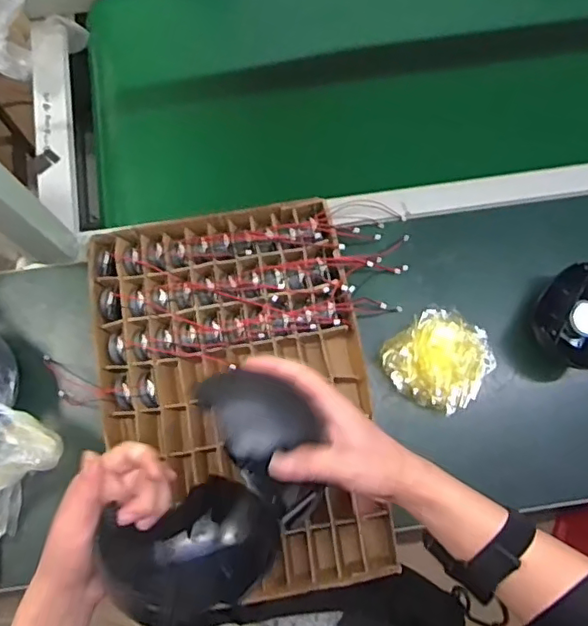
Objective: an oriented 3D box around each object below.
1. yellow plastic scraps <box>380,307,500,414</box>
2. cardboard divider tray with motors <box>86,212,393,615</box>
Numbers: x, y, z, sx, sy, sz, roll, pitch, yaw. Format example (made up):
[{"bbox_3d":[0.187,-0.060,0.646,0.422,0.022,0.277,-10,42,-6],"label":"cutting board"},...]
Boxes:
[{"bbox_3d":[0.171,0.055,0.699,0.121,0.101,0.103,30,79,7],"label":"yellow plastic scraps"},{"bbox_3d":[-0.067,0.101,0.707,0.308,0.054,0.444,-9,77,-2],"label":"cardboard divider tray with motors"}]

